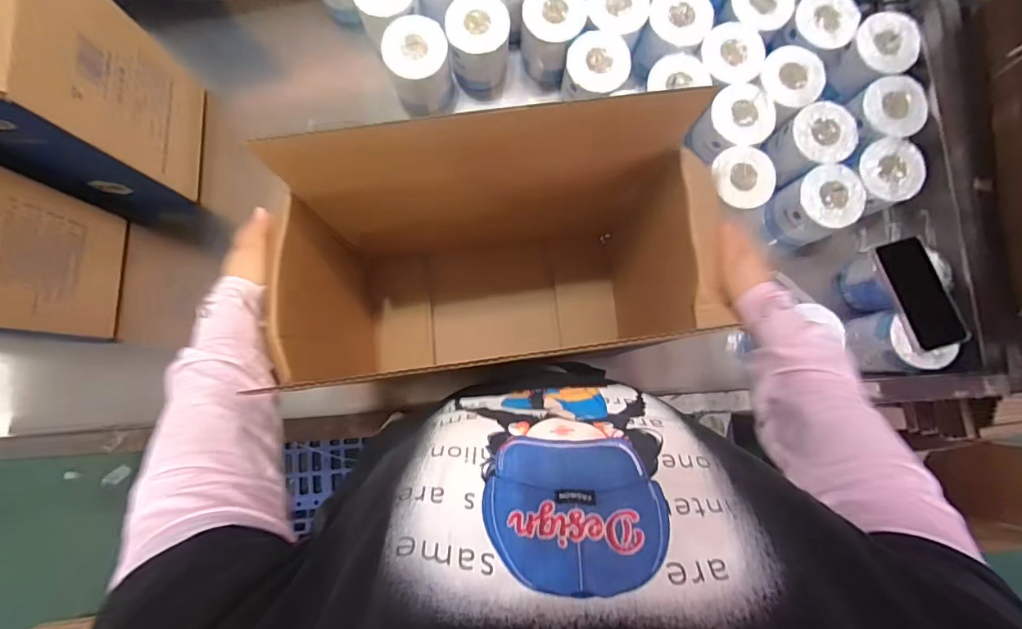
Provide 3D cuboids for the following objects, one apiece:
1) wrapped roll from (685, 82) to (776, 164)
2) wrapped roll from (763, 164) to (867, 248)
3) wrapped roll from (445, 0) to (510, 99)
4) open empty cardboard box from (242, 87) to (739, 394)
[{"bbox_3d":[0.359,-0.312,0.794,0.098,0.091,0.103,-37,89,-7],"label":"wrapped roll"},{"bbox_3d":[0.501,-0.180,0.813,0.104,0.123,0.098,1,84,-5],"label":"wrapped roll"},{"bbox_3d":[-0.056,-0.452,0.825,0.099,0.141,0.095,1,84,-5],"label":"wrapped roll"},{"bbox_3d":[-0.025,-0.063,0.625,0.465,0.399,0.216,-7,85,-6],"label":"open empty cardboard box"}]

